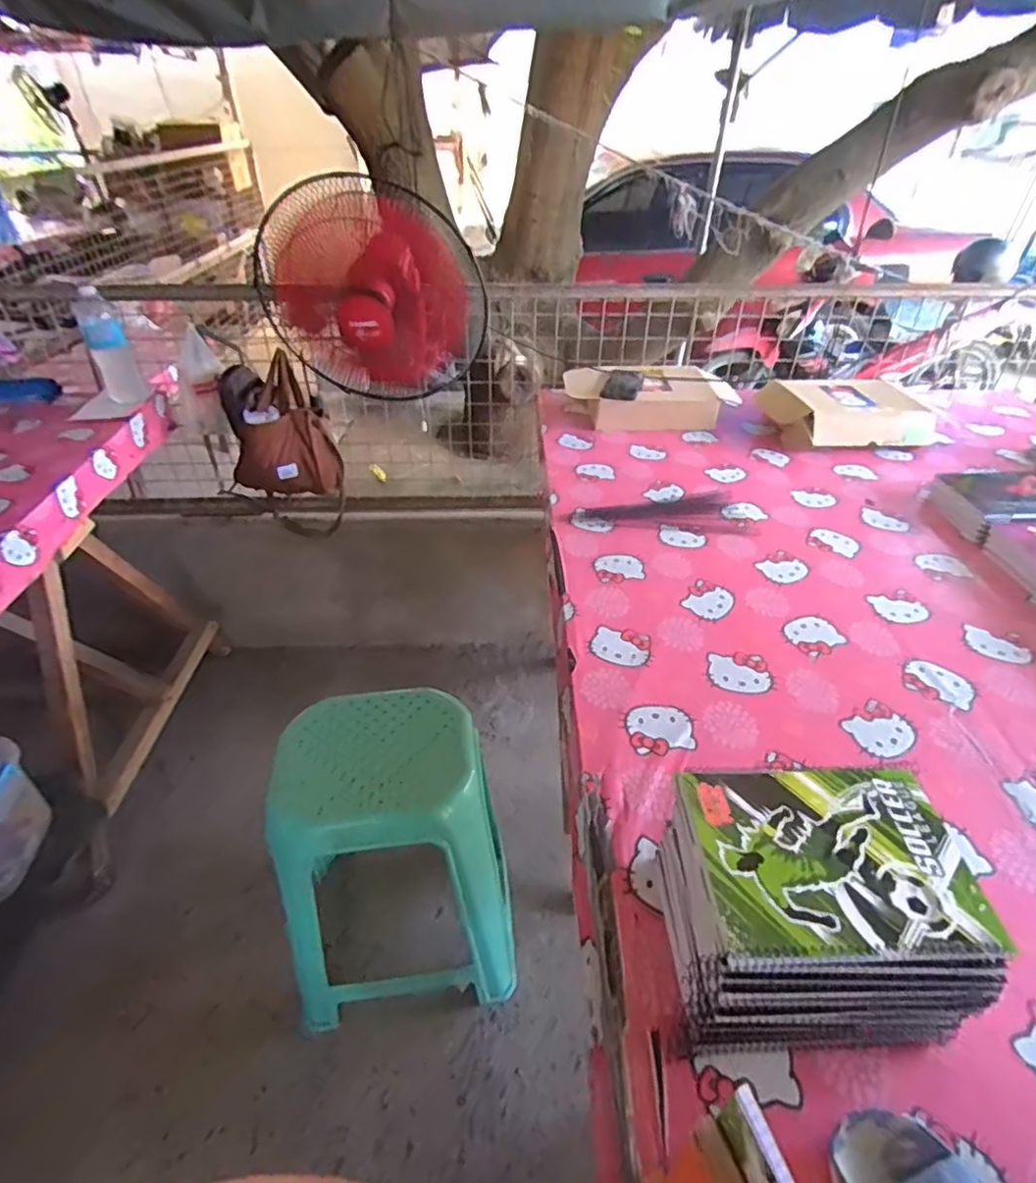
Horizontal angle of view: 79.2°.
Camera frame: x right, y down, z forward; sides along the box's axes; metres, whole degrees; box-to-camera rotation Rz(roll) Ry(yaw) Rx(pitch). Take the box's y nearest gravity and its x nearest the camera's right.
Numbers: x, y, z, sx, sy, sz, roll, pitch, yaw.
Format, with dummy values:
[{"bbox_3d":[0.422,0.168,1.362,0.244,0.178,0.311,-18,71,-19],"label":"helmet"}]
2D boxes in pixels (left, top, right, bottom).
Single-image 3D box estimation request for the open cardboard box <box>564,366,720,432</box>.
[{"bbox_3d":[0.288,-0.445,1.432,0.357,0.083,0.224,0,39,0],"label":"open cardboard box"}]

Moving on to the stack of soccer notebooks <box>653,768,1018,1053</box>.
[{"bbox_3d":[0.233,0.254,0.509,0.203,0.134,0.165,-1,39,-1],"label":"stack of soccer notebooks"}]

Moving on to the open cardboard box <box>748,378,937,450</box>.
[{"bbox_3d":[0.717,-0.396,1.364,0.309,0.082,0.212,0,39,0],"label":"open cardboard box"}]

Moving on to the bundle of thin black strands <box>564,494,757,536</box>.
[{"bbox_3d":[0.250,-0.140,1.114,0.304,0.011,0.139,1,39,1],"label":"bundle of thin black strands"}]

